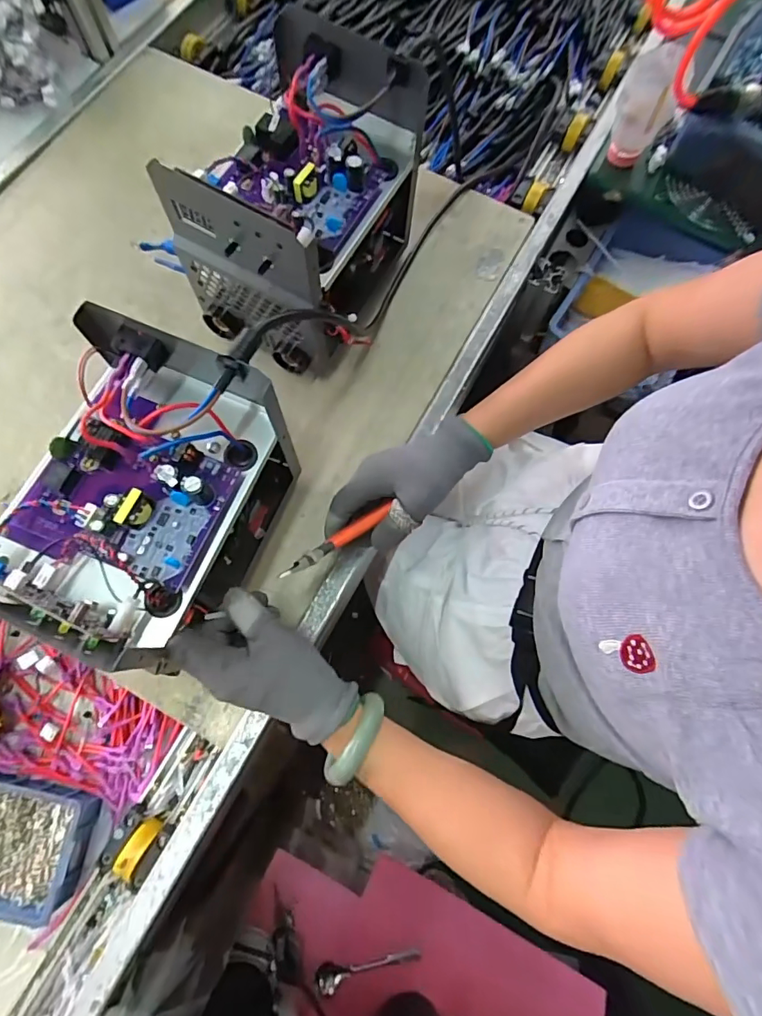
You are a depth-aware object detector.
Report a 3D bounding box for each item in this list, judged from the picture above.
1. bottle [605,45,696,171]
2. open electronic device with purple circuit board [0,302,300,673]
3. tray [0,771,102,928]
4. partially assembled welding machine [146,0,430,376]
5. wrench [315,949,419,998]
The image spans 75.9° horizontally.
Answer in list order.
[{"bbox_3d":[0.307,-0.471,0.581,0.065,0.108,0.059,29,74,6],"label":"bottle"},{"bbox_3d":[-0.179,-0.004,0.392,0.151,0.176,0.219,22,74,5],"label":"open electronic device with purple circuit board"},{"bbox_3d":[-0.354,0.311,0.457,0.152,0.036,0.104,11,73,1],"label":"tray"},{"bbox_3d":[-0.074,-0.283,0.480,0.156,0.195,0.226,27,74,6],"label":"partially assembled welding machine"},{"bbox_3d":[-0.020,0.679,0.722,0.159,0.014,0.035,2,43,-18],"label":"wrench"}]

